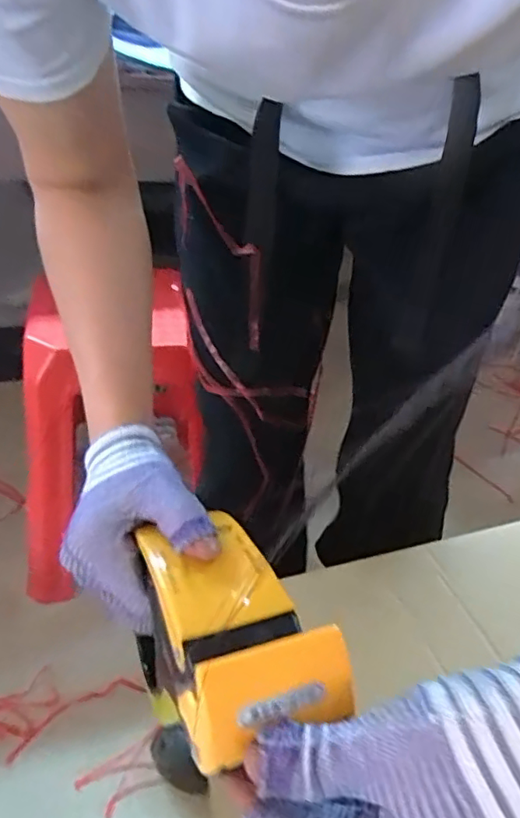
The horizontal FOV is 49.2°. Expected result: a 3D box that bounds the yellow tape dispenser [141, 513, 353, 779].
[{"bbox_3d":[-0.019,0.089,0.261,0.067,0.041,0.128,-13,40,-24],"label":"yellow tape dispenser"}]

